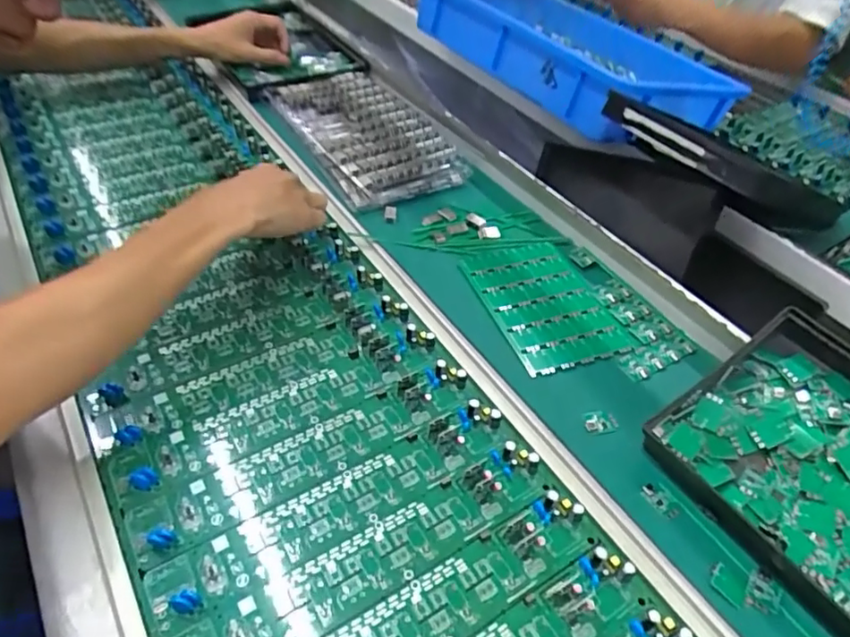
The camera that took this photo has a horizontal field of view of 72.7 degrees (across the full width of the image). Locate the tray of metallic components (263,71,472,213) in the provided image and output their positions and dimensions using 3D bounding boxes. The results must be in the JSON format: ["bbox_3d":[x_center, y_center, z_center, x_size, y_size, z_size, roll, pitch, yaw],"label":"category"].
[{"bbox_3d":[-0.084,-0.256,0.775,0.161,0.026,0.328,-19,46,-23],"label":"tray of metallic components"}]

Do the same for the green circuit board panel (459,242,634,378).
[{"bbox_3d":[0.115,-0.017,0.572,0.106,0.009,0.168,-12,44,-17],"label":"green circuit board panel"}]

